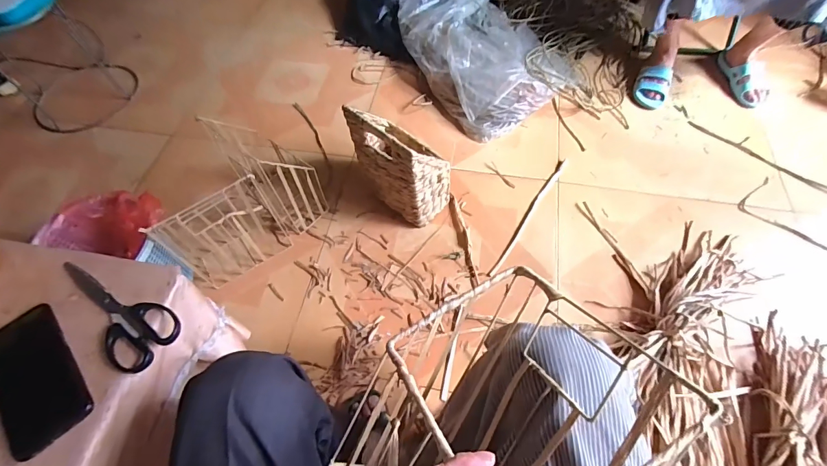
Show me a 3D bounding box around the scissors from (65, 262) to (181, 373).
[{"bbox_3d":[-0.365,0.091,0.457,0.188,0.010,0.075,28,65,17],"label":"scissors"}]

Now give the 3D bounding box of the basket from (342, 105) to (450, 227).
[{"bbox_3d":[-0.031,-0.173,0.931,0.224,0.292,0.127,38,68,21],"label":"basket"}]

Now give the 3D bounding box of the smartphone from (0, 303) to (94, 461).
[{"bbox_3d":[-0.418,0.156,0.421,0.076,0.011,0.161,-40,67,-17],"label":"smartphone"}]

